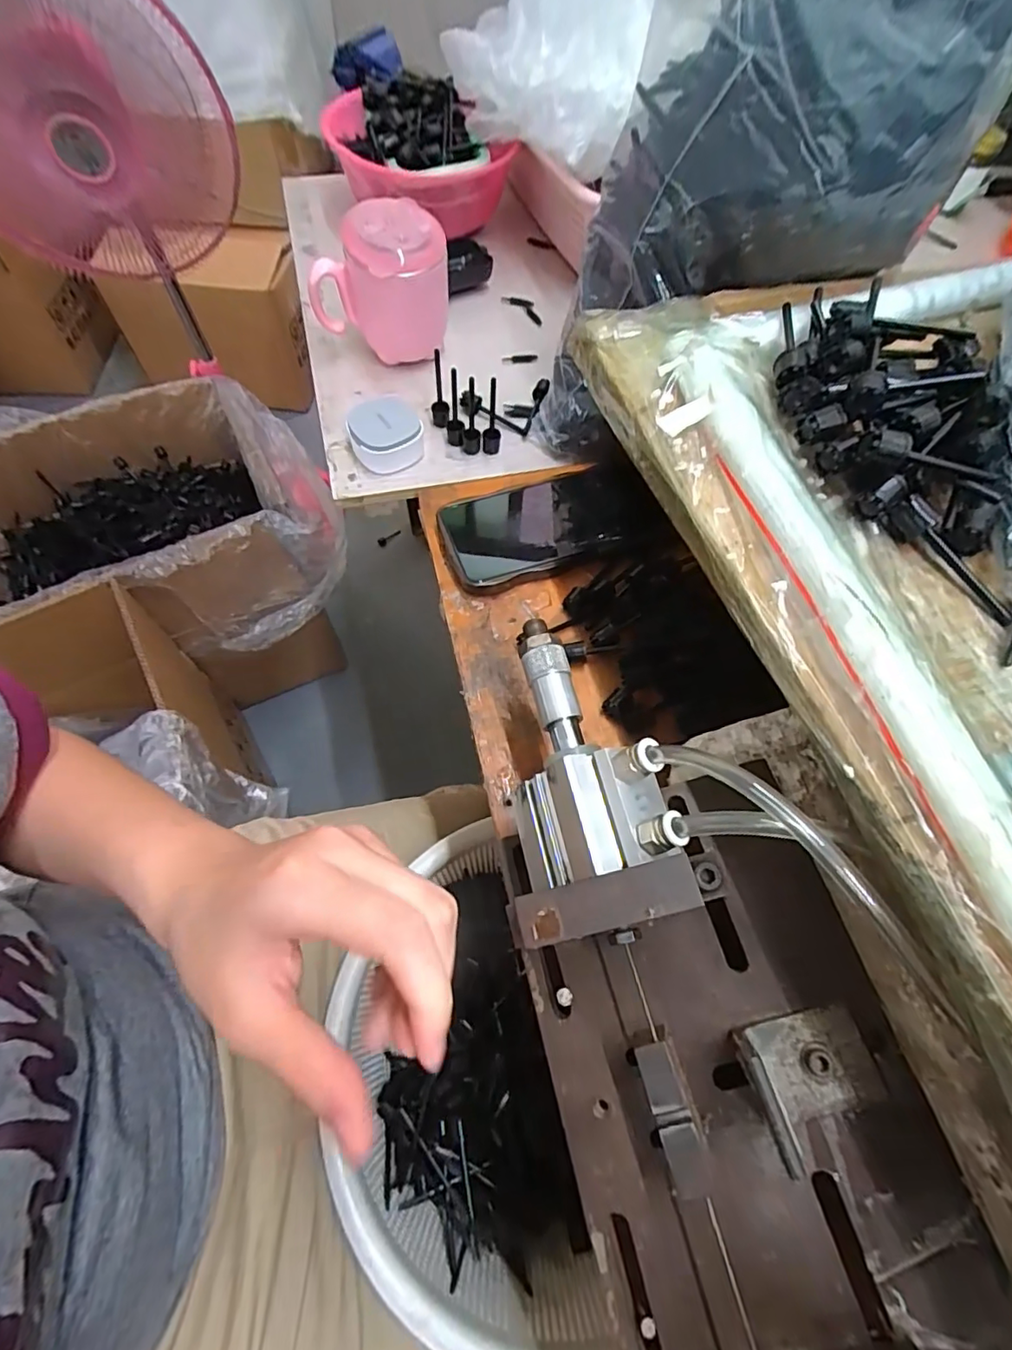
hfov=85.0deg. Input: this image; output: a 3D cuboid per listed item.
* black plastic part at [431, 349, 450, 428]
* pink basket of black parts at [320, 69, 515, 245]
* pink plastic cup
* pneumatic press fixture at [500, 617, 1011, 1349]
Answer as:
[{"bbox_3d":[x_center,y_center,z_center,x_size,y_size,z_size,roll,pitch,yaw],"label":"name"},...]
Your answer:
[{"bbox_3d":[-0.054,-0.231,0.445,0.015,0.066,0.022,-5,65,-6],"label":"black plastic part"},{"bbox_3d":[-0.089,-0.520,0.551,0.167,0.083,0.153,-12,65,-9],"label":"pink basket of black parts"},{"bbox_3d":[-0.106,-0.319,0.459,0.106,0.095,0.074,-12,65,-9],"label":"pink plastic cup"},{"bbox_3d":[0.088,0.152,0.234,0.137,0.106,0.381,-12,65,-9],"label":"pneumatic press fixture"}]

